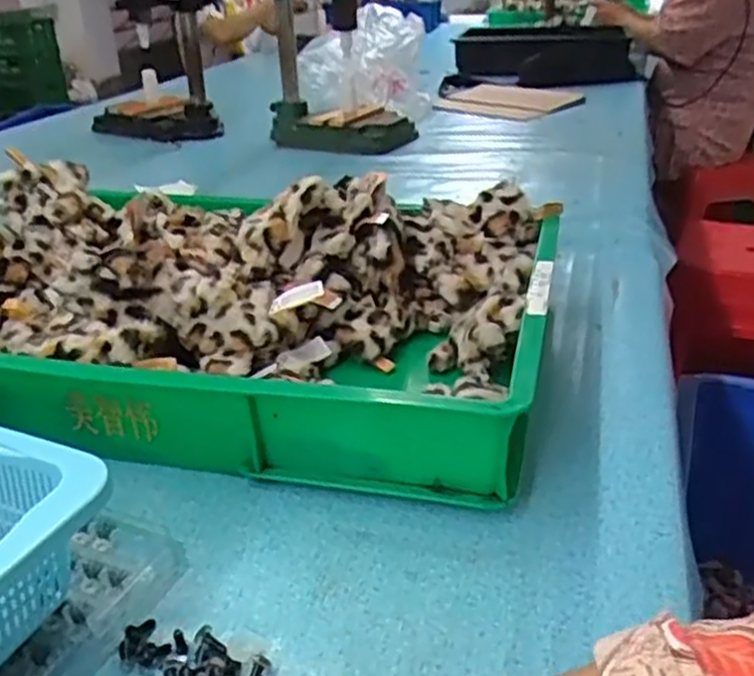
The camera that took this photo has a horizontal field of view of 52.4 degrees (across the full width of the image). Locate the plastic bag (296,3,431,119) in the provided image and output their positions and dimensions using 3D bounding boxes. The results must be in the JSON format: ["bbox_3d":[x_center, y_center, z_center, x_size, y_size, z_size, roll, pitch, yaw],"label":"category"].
[{"bbox_3d":[-0.021,-0.495,1.402,0.249,0.154,0.294,-3,28,-3],"label":"plastic bag"}]

